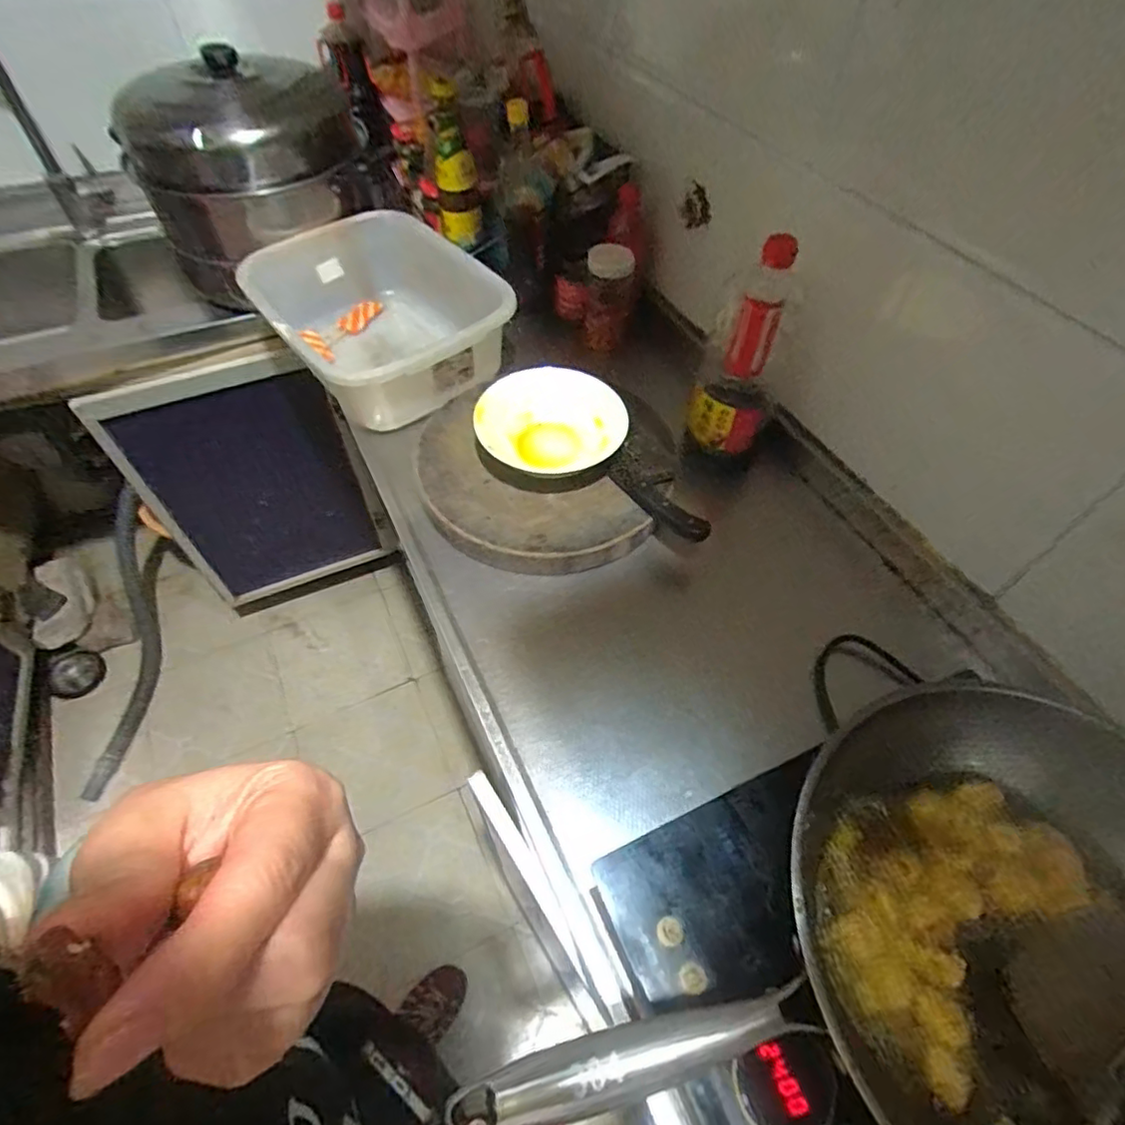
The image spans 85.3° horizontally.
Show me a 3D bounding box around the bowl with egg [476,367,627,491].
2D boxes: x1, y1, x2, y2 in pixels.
[{"bbox_3d":[-0.013,-0.170,0.777,0.179,0.059,0.174,1,54,-1],"label":"bowl with egg"}]

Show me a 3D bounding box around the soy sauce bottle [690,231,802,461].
[{"bbox_3d":[0.221,-0.249,0.739,0.094,0.237,0.086,18,55,12],"label":"soy sauce bottle"}]

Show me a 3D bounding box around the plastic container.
[{"bbox_3d":[-0.258,-0.366,0.932,0.318,0.152,0.368,-33,61,-23],"label":"plastic container"}]

